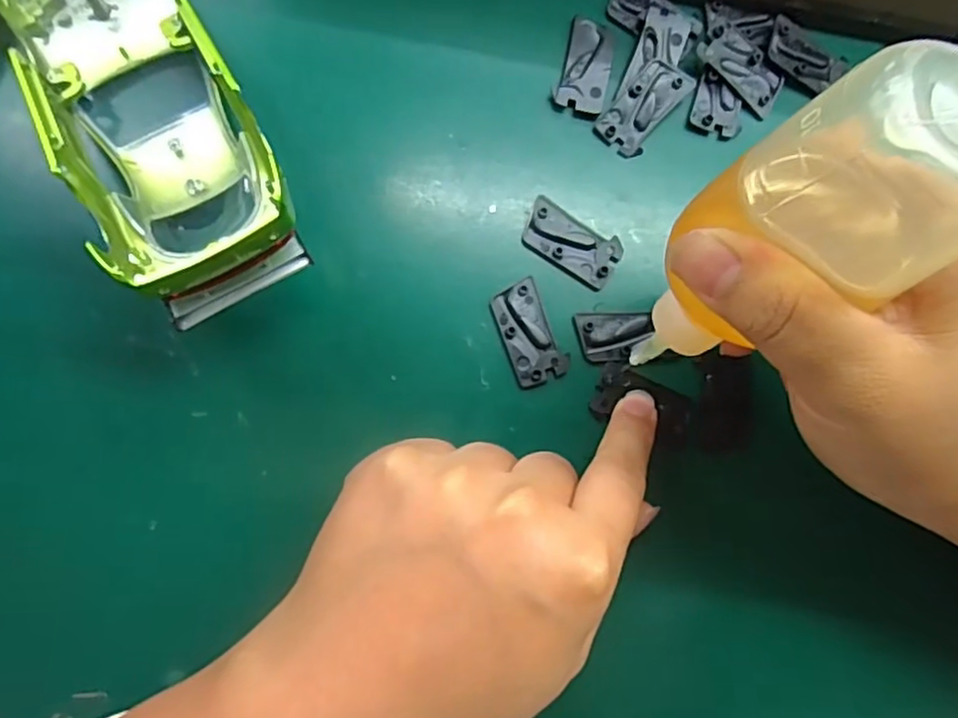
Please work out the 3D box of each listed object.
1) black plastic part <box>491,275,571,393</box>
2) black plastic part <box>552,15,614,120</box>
[{"bbox_3d":[0.016,-0.008,0.220,0.018,0.004,0.033,-21,84,-6],"label":"black plastic part"},{"bbox_3d":[0.037,-0.102,0.231,0.017,0.004,0.033,15,82,-2],"label":"black plastic part"}]

